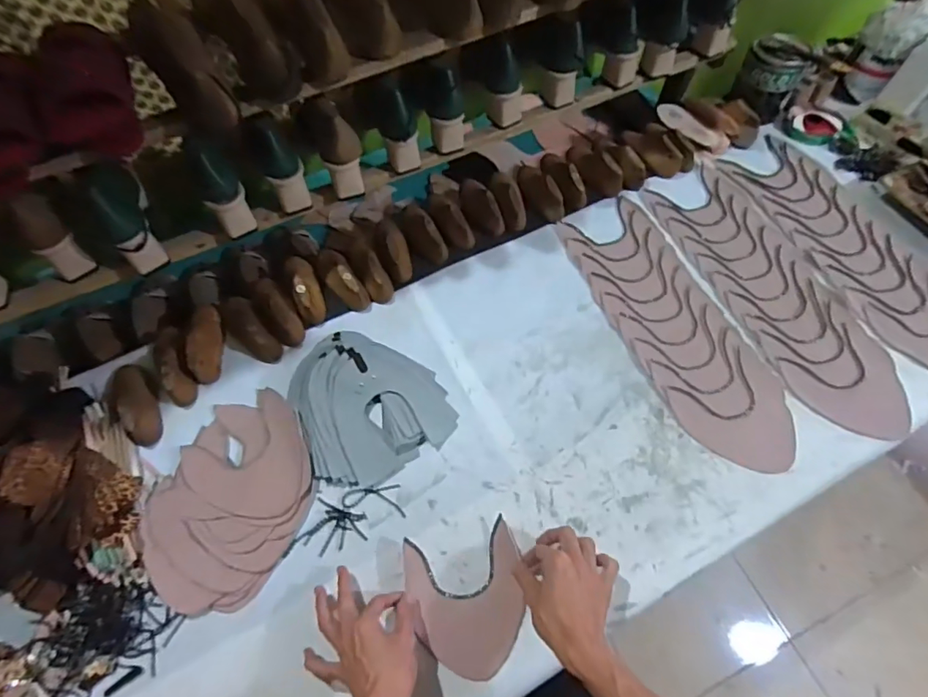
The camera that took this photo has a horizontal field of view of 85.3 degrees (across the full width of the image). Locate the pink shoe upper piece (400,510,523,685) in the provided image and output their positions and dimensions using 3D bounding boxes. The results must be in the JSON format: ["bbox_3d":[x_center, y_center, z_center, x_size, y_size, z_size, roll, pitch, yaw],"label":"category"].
[{"bbox_3d":[0.009,0.307,0.616,0.139,0.023,0.158,-15,63,-7],"label":"pink shoe upper piece"}]

